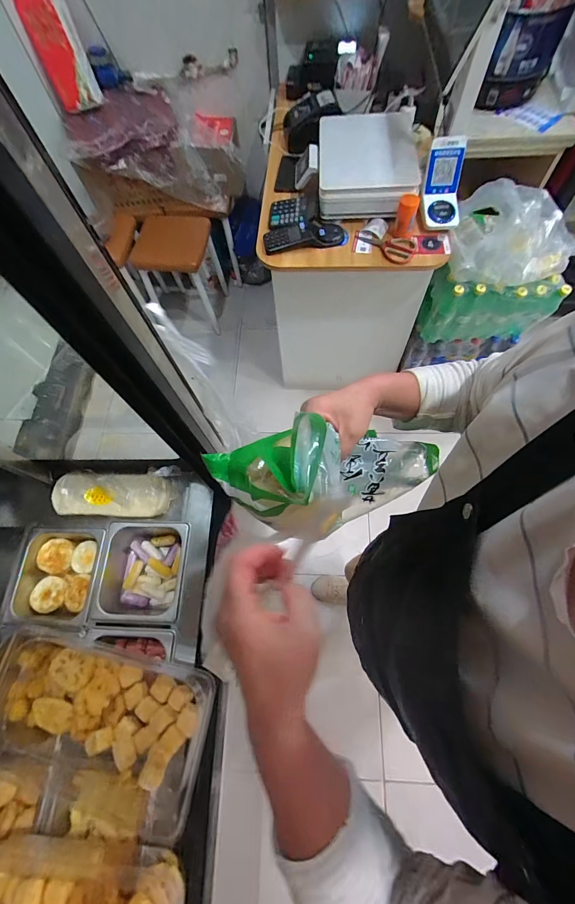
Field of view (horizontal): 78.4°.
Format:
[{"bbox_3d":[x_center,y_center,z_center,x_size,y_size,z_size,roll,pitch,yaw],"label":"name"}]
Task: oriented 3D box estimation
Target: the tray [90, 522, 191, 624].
[{"bbox_3d":[-0.265,0.220,0.660,0.171,0.068,0.173,0,67,3],"label":"tray"}]

